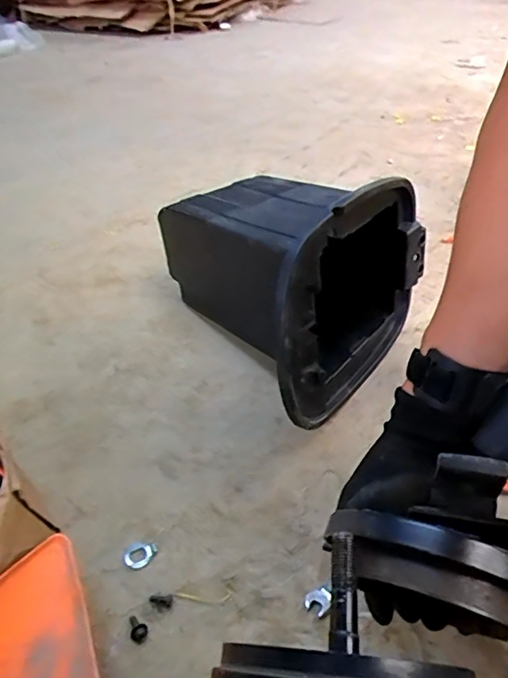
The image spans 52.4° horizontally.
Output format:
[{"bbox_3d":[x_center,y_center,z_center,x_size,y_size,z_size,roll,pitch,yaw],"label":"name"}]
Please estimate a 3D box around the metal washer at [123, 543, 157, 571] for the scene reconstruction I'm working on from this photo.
[{"bbox_3d":[-0.111,0.209,0.502,0.026,0.004,0.029,28,48,34],"label":"metal washer"}]

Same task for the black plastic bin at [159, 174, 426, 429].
[{"bbox_3d":[0.010,-0.091,0.678,0.320,0.240,0.302,25,47,32],"label":"black plastic bin"}]

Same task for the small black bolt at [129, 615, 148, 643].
[{"bbox_3d":[-0.101,0.249,0.447,0.014,0.011,0.023,-21,41,-21],"label":"small black bolt"}]

